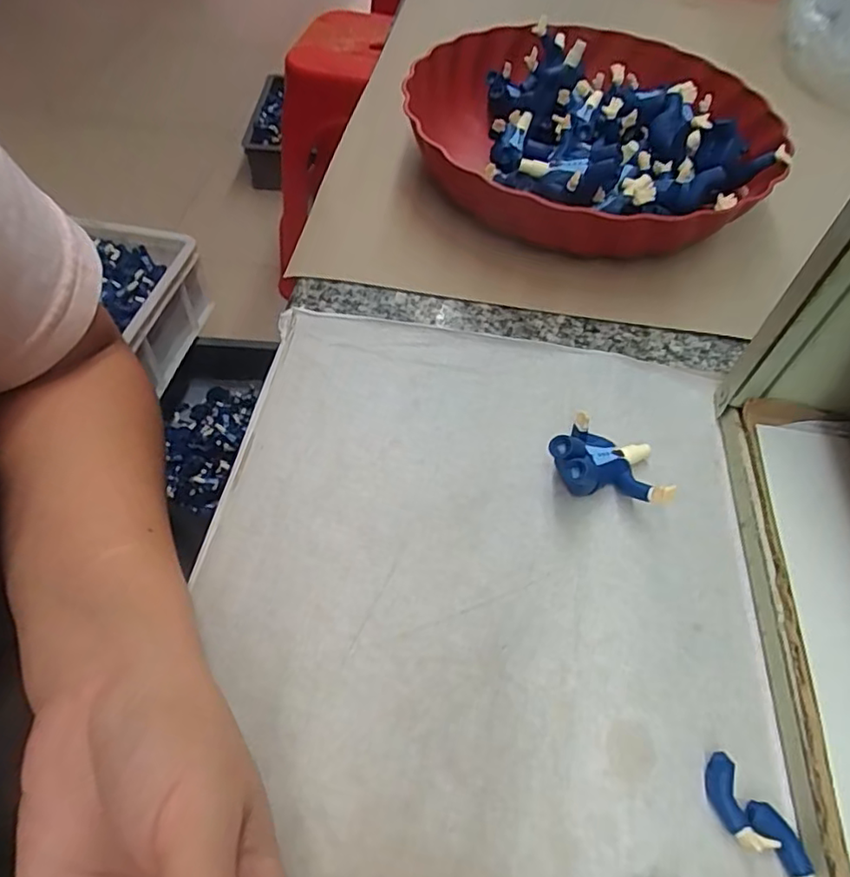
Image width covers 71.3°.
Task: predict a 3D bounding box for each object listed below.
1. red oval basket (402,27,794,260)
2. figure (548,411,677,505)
[{"bbox_3d":[0.112,-0.209,0.402,0.230,0.059,0.240,20,56,15],"label":"red oval basket"},{"bbox_3d":[0.083,0.010,0.268,0.053,0.028,0.036,8,54,7],"label":"figure"}]

